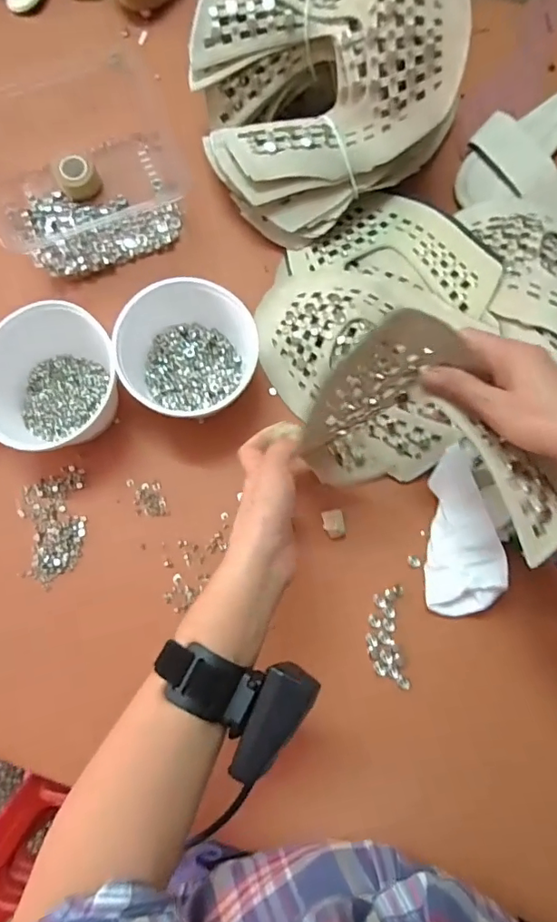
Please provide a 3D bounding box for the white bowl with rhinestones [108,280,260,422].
[{"bbox_3d":[-0.085,-0.102,0.501,0.124,0.082,0.117,0,77,-1],"label":"white bowl with rhinestones"}]

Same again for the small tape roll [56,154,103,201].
[{"bbox_3d":[-0.220,-0.311,0.570,0.041,0.034,0.034,-27,79,-6],"label":"small tape roll"}]

